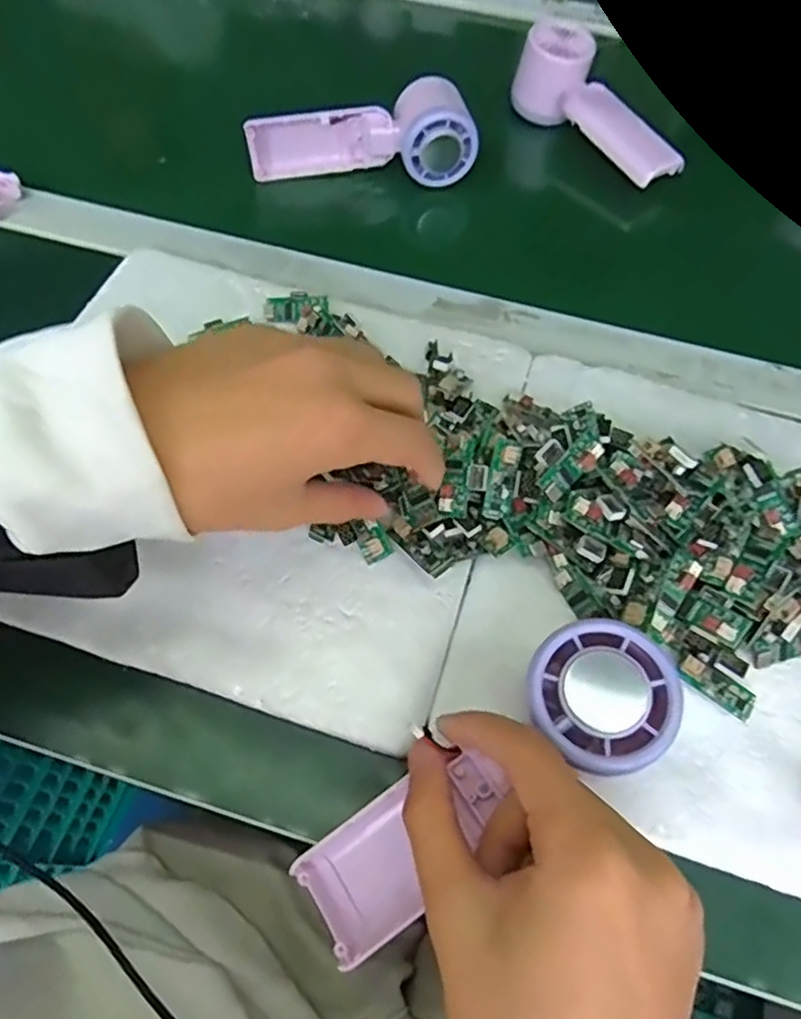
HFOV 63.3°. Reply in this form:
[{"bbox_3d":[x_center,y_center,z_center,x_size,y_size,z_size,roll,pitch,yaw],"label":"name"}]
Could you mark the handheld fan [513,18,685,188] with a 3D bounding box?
[{"bbox_3d":[0.152,-0.308,0.515,0.045,0.061,0.155,-33,76,-23],"label":"handheld fan"}]

